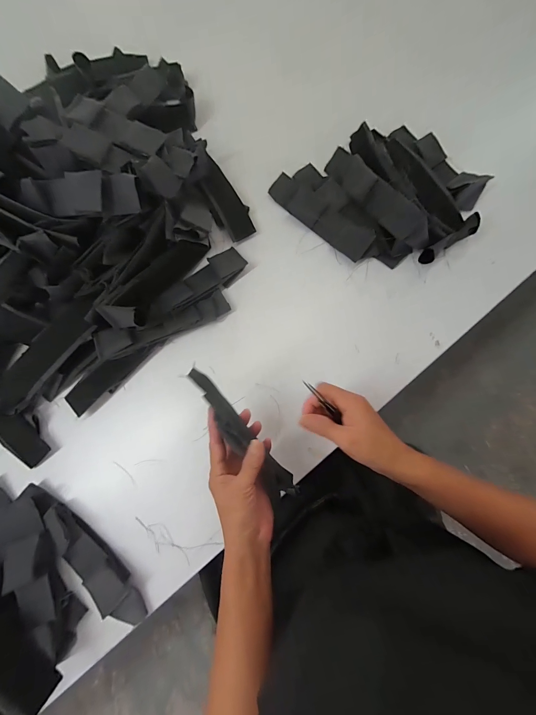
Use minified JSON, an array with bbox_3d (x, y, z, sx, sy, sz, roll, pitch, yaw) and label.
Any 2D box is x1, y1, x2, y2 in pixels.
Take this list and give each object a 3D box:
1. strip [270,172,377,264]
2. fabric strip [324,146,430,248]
[{"bbox_3d":[0.085,-0.232,0.479,0.188,0.016,0.055,41,91,8],"label":"strip"},{"bbox_3d":[0.170,-0.258,0.468,0.045,0.036,0.224,-33,79,-7],"label":"fabric strip"}]

